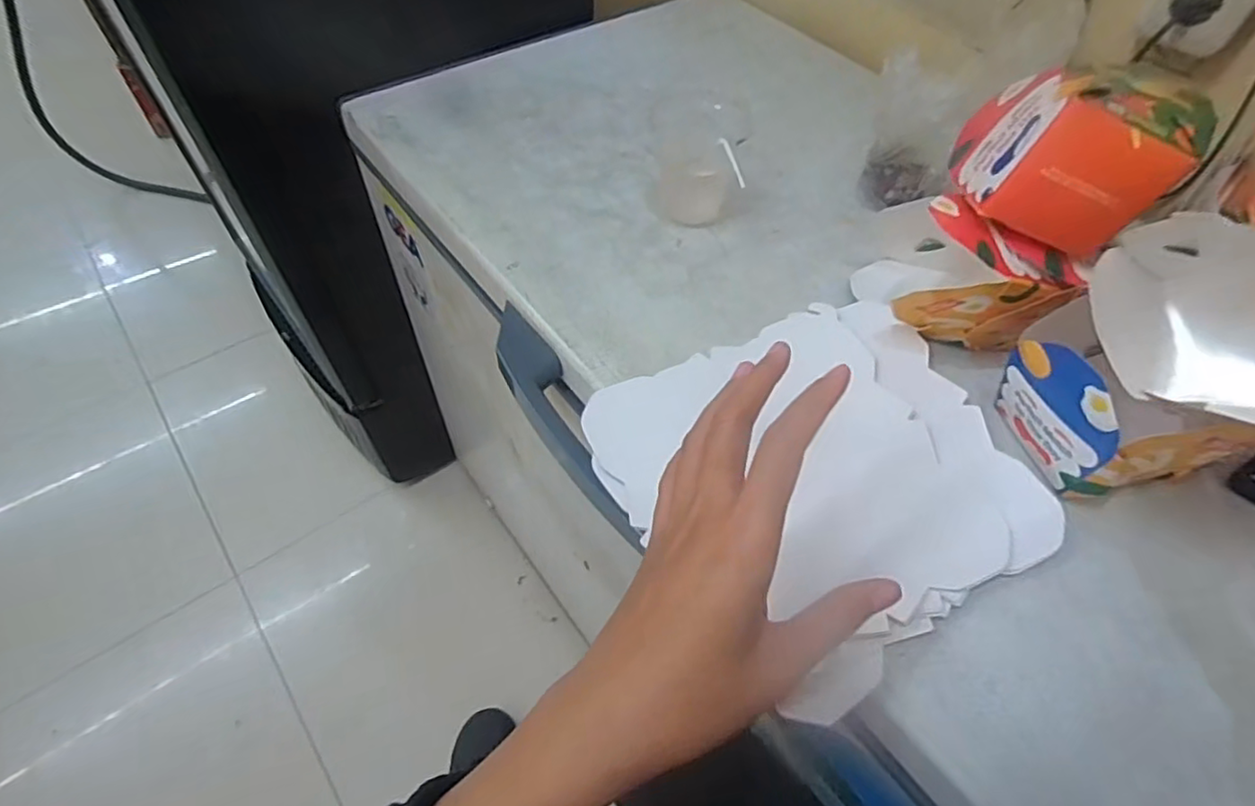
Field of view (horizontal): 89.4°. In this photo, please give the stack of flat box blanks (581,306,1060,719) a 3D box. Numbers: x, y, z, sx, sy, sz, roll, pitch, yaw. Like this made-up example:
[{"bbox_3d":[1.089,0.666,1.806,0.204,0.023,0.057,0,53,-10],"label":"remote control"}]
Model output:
[{"bbox_3d":[0.145,0.047,0.463,0.281,0.021,0.253,-25,60,-18],"label":"stack of flat box blanks"}]

